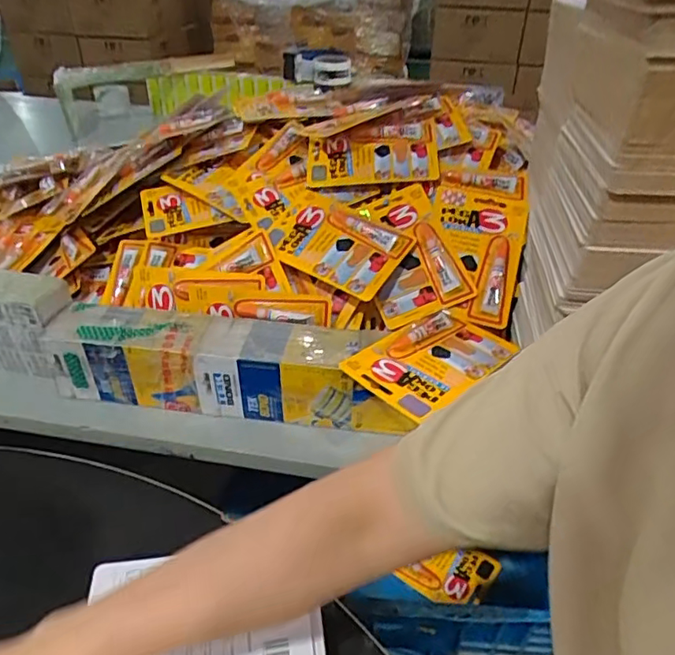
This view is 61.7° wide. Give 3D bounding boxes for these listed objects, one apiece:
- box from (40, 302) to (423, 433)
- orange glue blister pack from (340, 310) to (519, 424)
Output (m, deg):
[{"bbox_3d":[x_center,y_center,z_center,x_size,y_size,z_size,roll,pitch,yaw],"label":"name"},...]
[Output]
[{"bbox_3d":[-0.115,0.050,0.631,0.391,0.098,0.086,8,35,8],"label":"box"},{"bbox_3d":[0.098,0.028,0.584,0.164,0.017,0.105,-28,46,-33],"label":"orange glue blister pack"}]

